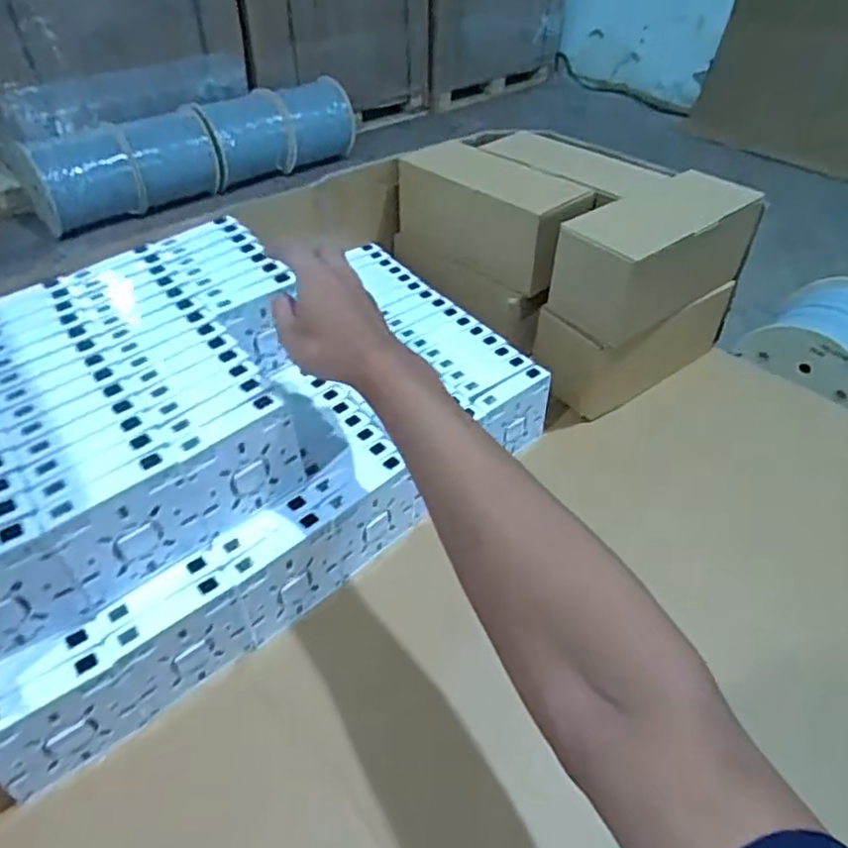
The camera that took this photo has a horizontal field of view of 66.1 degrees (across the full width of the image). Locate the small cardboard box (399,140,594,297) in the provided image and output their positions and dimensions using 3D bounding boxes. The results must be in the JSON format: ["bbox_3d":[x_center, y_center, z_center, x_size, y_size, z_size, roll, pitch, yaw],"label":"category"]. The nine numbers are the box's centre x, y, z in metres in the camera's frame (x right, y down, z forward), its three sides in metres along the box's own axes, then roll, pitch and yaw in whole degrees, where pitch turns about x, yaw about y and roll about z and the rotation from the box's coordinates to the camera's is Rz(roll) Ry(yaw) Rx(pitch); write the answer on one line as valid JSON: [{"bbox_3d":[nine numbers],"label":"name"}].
[{"bbox_3d":[0.093,-0.245,0.752,0.115,0.106,0.257,-29,48,-31],"label":"small cardboard box"}]

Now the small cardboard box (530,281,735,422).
[{"bbox_3d":[0.237,-0.103,0.741,0.222,0.095,0.097,-23,45,-26],"label":"small cardboard box"}]

